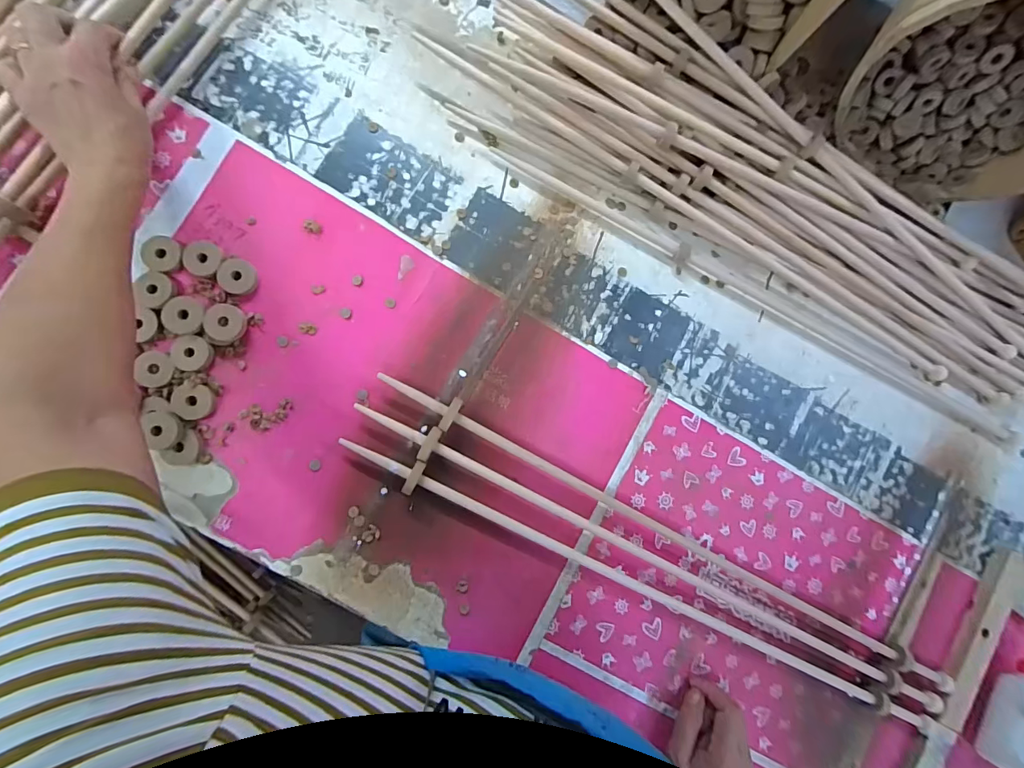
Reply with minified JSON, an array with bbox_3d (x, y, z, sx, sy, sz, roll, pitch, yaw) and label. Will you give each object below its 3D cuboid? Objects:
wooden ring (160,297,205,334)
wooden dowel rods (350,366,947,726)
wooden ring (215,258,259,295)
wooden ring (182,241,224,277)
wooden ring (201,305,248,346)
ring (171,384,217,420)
[{"bbox_3d":[-0.314,-0.065,0.427,0.040,0.009,0.035,3,87,-9],"label":"wooden ring"},{"bbox_3d":[0.158,0.188,0.474,0.695,0.041,0.097,27,86,-4],"label":"wooden dowel rods"},{"bbox_3d":[-0.272,-0.107,0.442,0.036,0.004,0.035,0,87,-10],"label":"wooden ring"},{"bbox_3d":[-0.305,-0.124,0.438,0.035,0.004,0.034,0,87,-10],"label":"wooden ring"},{"bbox_3d":[-0.277,-0.057,0.431,0.035,0.008,0.039,5,87,-9],"label":"wooden ring"},{"bbox_3d":[-0.307,0.018,0.431,0.034,0.004,0.034,1,87,-21],"label":"ring"}]

